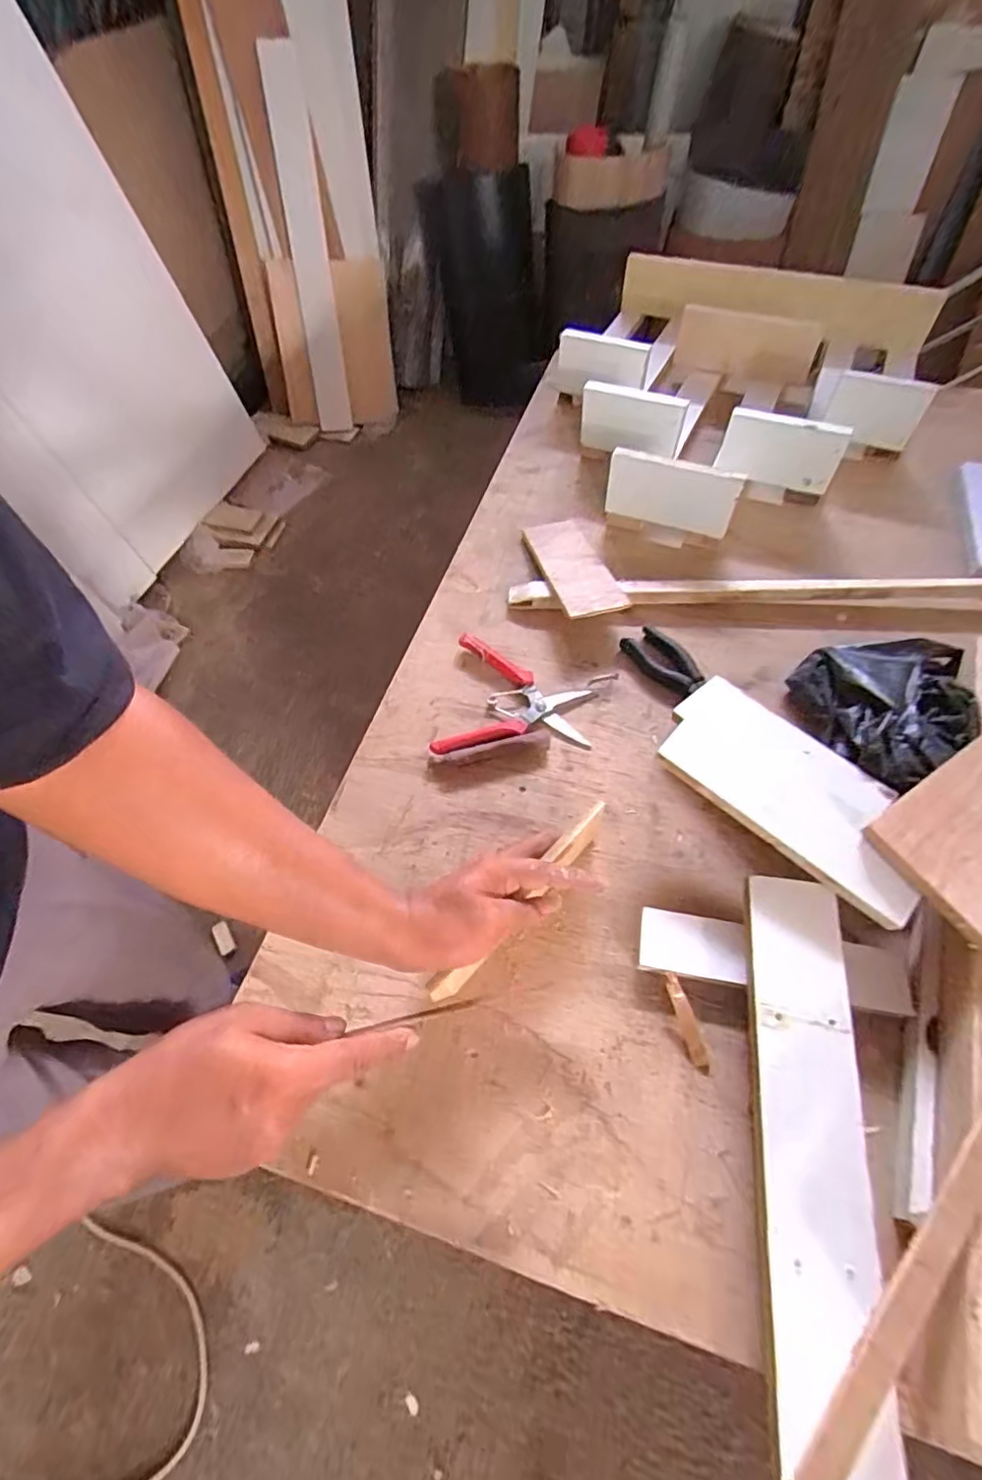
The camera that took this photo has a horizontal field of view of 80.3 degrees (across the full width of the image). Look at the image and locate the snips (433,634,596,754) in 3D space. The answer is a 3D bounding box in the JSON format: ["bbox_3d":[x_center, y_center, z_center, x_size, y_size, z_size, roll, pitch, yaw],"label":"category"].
[{"bbox_3d":[0.028,-0.042,0.620,0.151,0.018,0.154,8,59,8],"label":"snips"}]

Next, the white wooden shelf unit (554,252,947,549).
[{"bbox_3d":[0.336,-0.509,0.847,0.489,0.120,0.583,22,62,16],"label":"white wooden shelf unit"}]

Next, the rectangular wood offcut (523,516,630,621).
[{"bbox_3d":[0.098,-0.211,0.704,0.073,0.012,0.197,-12,47,-7],"label":"rectangular wood offcut"}]

